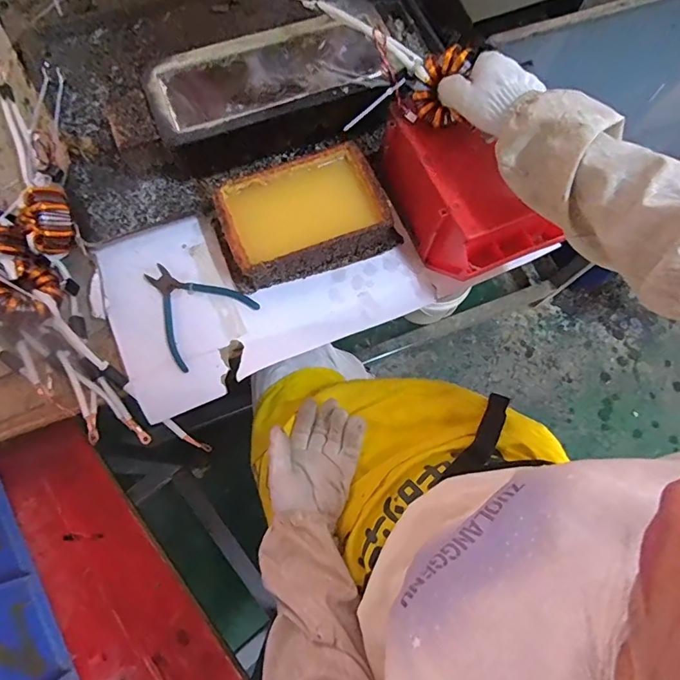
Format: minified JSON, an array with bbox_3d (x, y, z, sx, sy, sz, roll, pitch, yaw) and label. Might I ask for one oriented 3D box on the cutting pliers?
[{"bbox_3d":[-0.196,-0.049,0.587,0.122,0.010,0.136,-42,79,-13],"label":"cutting pliers"}]

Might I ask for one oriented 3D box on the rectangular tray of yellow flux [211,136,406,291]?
[{"bbox_3d":[-0.049,-0.161,0.591,0.221,0.067,0.138,-21,75,-8],"label":"rectangular tray of yellow flux"}]

